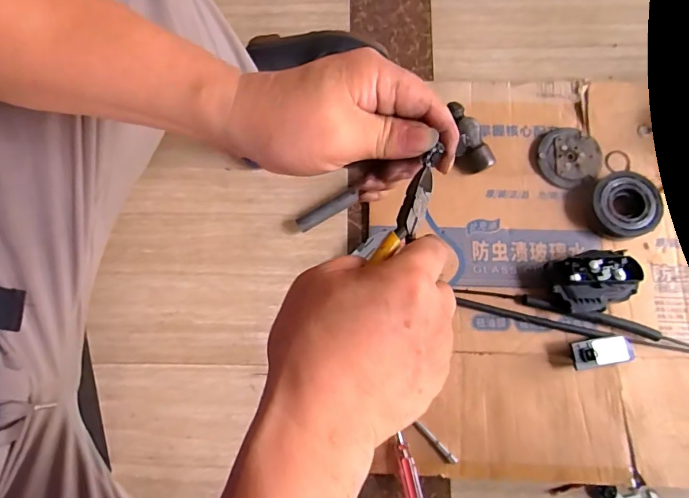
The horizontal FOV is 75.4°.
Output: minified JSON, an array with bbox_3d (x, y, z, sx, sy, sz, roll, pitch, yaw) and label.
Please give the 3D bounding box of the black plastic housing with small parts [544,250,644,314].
[{"bbox_3d":[0.367,0.050,0.667,0.118,0.064,0.086,-10,77,-1],"label":"black plastic housing with small parts"}]

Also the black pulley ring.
[{"bbox_3d":[0.442,-0.068,0.708,0.094,0.038,0.102,0,74,-1],"label":"black pulley ring"}]

